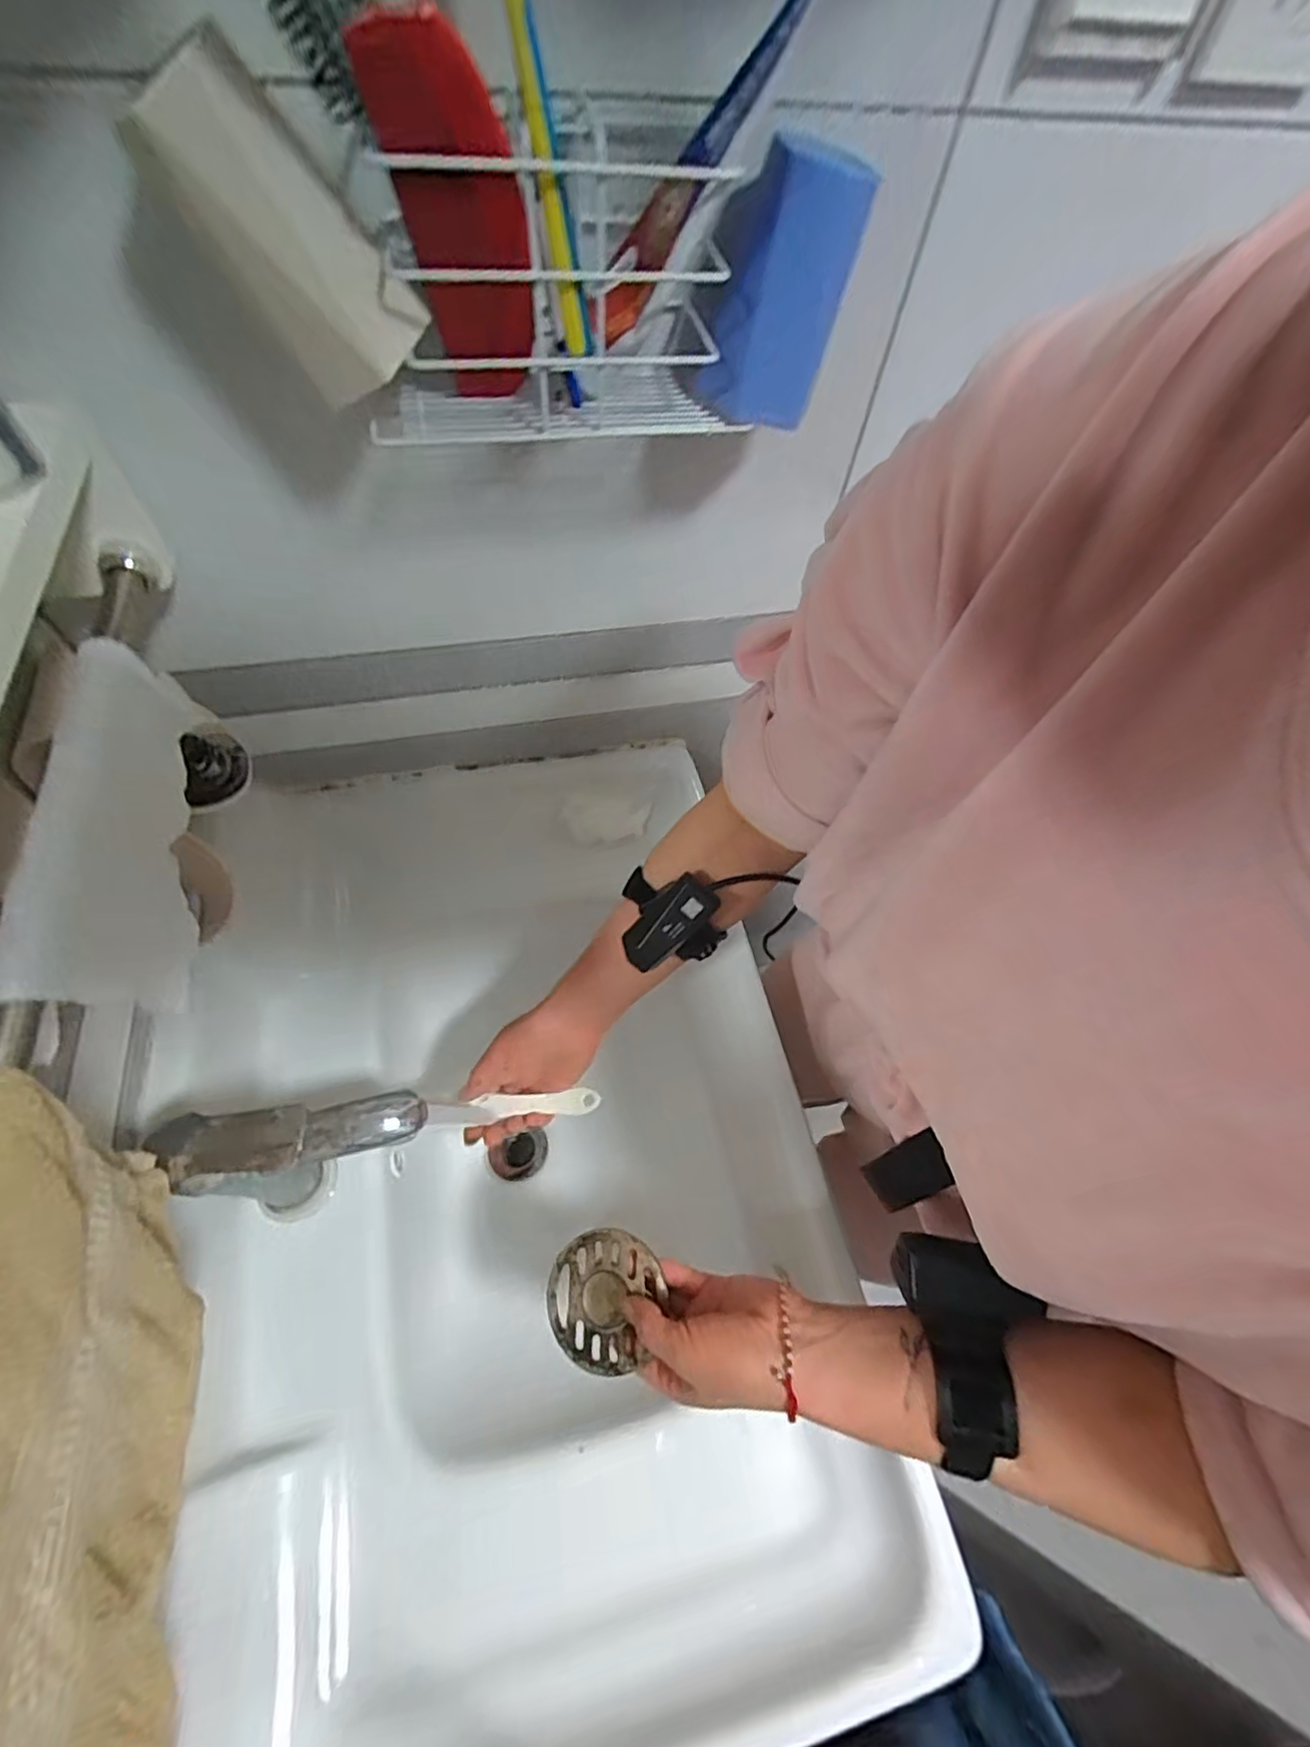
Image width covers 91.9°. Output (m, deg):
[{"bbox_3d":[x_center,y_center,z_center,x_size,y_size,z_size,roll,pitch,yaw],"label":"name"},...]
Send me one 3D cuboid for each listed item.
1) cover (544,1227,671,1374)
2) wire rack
[{"bbox_3d":[-0.035,0.270,0.406,0.069,0.005,0.077,20,77,20],"label":"cover"},{"bbox_3d":[-0.058,-0.297,0.319,0.179,0.116,0.089,-16,62,-13],"label":"wire rack"}]

